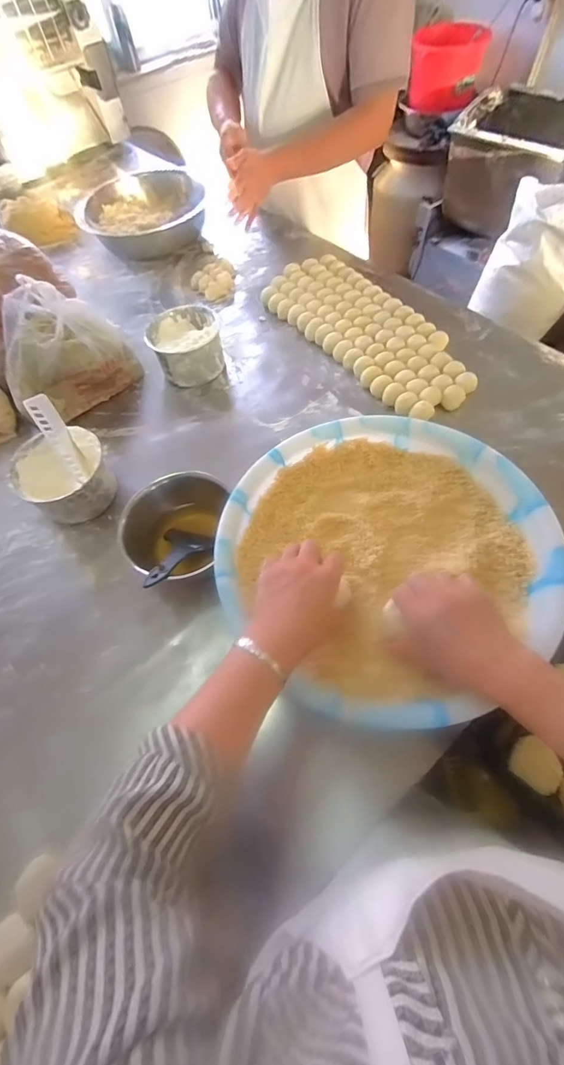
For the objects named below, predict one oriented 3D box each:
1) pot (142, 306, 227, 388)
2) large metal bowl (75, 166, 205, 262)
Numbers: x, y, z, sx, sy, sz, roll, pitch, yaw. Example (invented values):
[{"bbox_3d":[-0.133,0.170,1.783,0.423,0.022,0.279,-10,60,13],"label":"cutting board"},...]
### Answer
[{"bbox_3d":[-0.196,-0.382,0.860,0.142,0.086,0.148,-13,60,-2],"label":"pot"},{"bbox_3d":[-0.371,-0.880,1.139,0.311,0.095,0.311,-2,60,4],"label":"large metal bowl"}]

